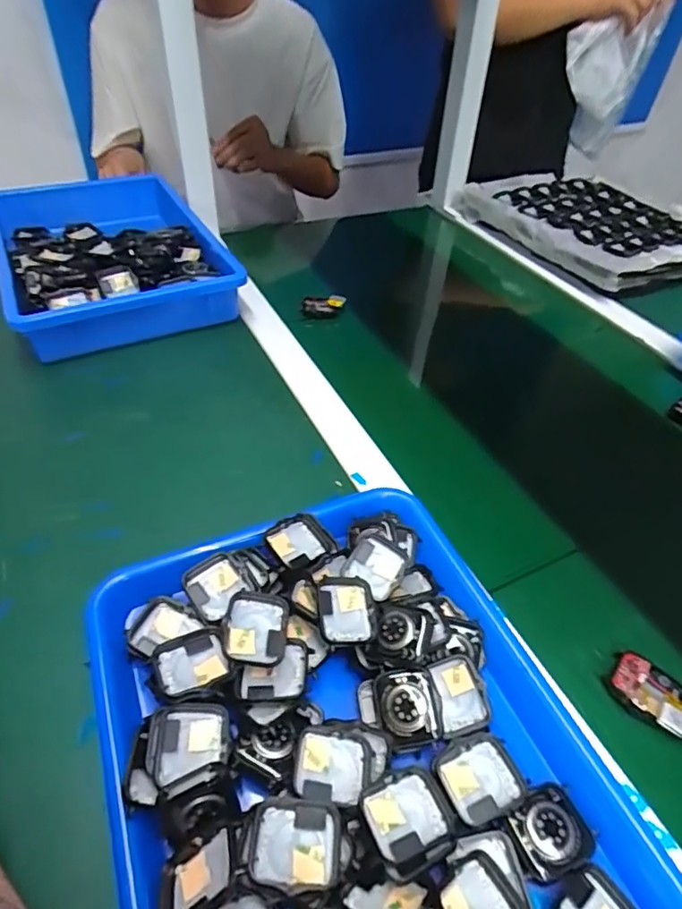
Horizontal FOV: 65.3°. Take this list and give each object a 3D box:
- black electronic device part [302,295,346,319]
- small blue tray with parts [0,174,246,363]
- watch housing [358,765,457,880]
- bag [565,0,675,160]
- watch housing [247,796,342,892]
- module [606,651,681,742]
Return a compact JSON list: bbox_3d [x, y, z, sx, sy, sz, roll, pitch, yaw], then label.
[{"bbox_3d":[-0.021,-0.186,0.671,0.053,0.032,0.008,4,45,2],"label":"black electronic device part"},{"bbox_3d":[-0.302,-0.269,0.706,0.251,0.078,0.389,-21,49,-17],"label":"small blue tray with parts"},{"bbox_3d":[0.035,0.188,0.274,0.041,0.016,0.042,-16,47,-17],"label":"watch housing"},{"bbox_3d":[0.469,-0.655,0.971,0.133,0.205,0.080,20,50,20],"label":"bag"},{"bbox_3d":[-0.022,0.191,0.262,0.043,0.015,0.037,1,44,0],"label":"watch housing"},{"bbox_3d":[0.203,0.155,0.345,0.052,0.010,0.039,31,48,24],"label":"module"}]

